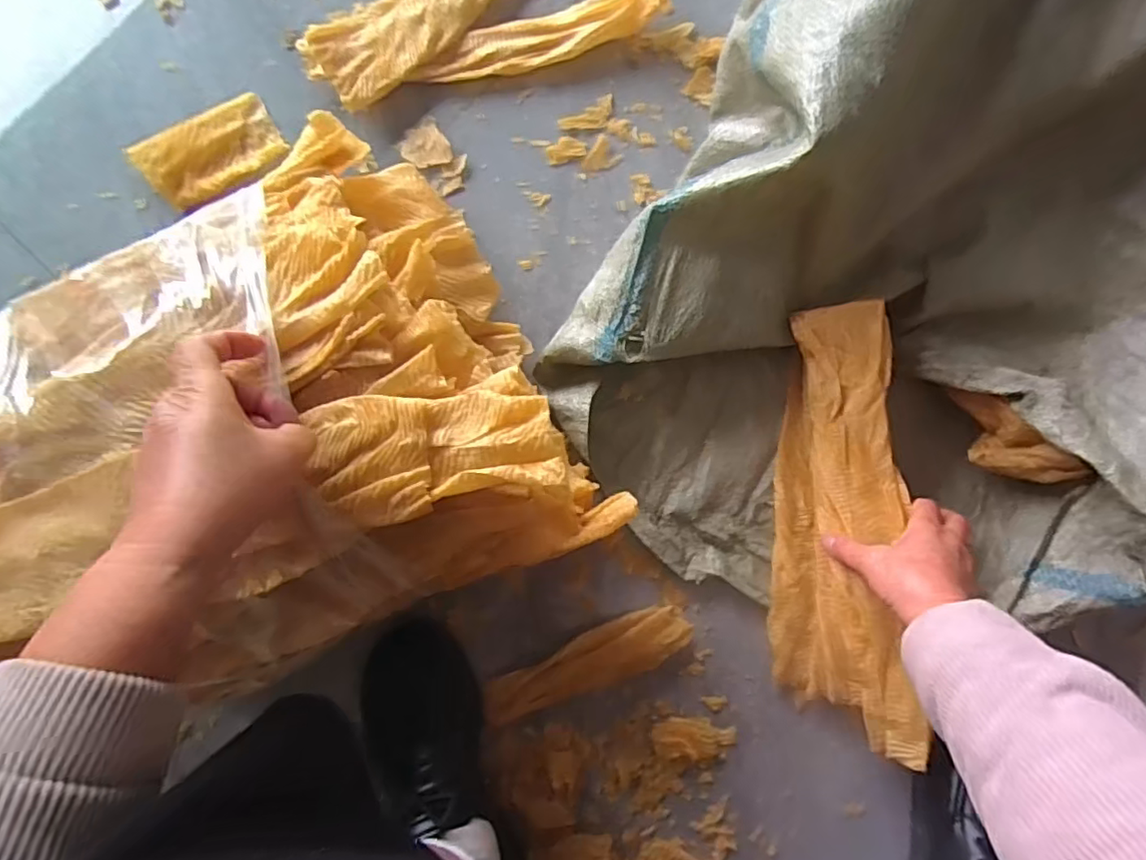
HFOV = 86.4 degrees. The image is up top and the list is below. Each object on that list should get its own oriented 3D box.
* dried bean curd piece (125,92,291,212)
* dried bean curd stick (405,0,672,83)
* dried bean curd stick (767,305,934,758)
[{"bbox_3d":[-0.329,-0.254,0.559,0.120,0.022,0.073,-32,87,-4],"label":"dried bean curd piece"},{"bbox_3d":[-0.031,-0.372,0.567,0.238,0.034,0.052,-16,86,-2],"label":"dried bean curd stick"},{"bbox_3d":[0.226,0.090,0.519,0.096,0.073,0.371,-1,89,-1],"label":"dried bean curd stick"}]

